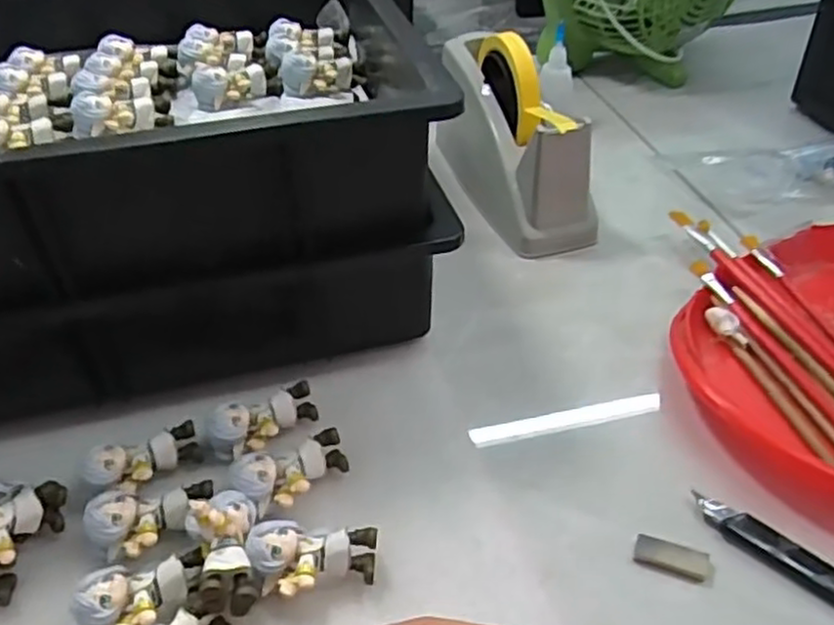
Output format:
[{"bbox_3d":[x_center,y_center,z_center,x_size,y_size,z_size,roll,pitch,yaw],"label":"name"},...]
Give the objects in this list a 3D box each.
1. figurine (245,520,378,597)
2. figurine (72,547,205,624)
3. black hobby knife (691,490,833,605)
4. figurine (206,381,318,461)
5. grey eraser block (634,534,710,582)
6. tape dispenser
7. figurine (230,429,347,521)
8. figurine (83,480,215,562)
[{"bbox_3d":[-0.051,0.122,0.350,0.059,0.026,0.033,1,41,4],"label":"figurine"},{"bbox_3d":[-0.128,0.137,0.338,0.054,0.028,0.032,-10,42,-9],"label":"figurine"},{"bbox_3d":[0.199,0.129,0.344,0.136,0.011,0.020,30,50,32],"label":"black hobby knife"},{"bbox_3d":[-0.088,0.065,0.420,0.063,0.031,0.028,-24,45,-23],"label":"figurine"},{"bbox_3d":[0.128,0.123,0.362,0.035,0.004,0.016,14,44,18],"label":"grey eraser block"},{"bbox_3d":[0.077,-0.152,0.600,0.072,0.118,0.204,-14,42,-14],"label":"tape dispenser"},{"bbox_3d":[-0.067,0.089,0.392,0.061,0.028,0.032,-21,44,-20],"label":"figurine"},{"bbox_3d":[-0.136,0.108,0.370,0.060,0.025,0.032,-9,42,-8],"label":"figurine"}]

